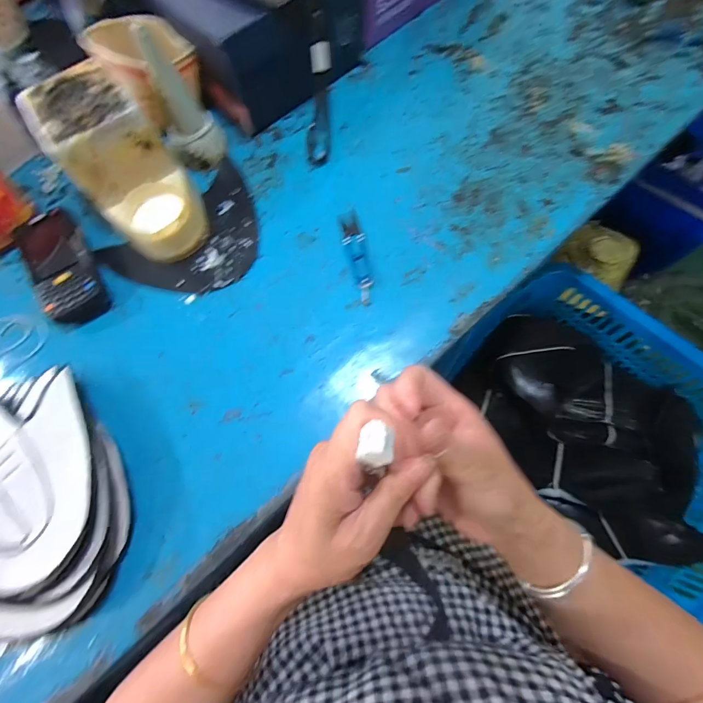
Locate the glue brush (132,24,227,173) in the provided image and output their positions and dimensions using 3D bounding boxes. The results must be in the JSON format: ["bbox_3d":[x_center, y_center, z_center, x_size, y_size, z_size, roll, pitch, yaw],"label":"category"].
[{"bbox_3d":[-0.199,-0.282,0.424,0.067,0.131,0.053,-27,71,-7],"label":"glue brush"}]

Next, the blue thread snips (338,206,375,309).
[{"bbox_3d":[0.008,-0.111,0.418,0.023,0.007,0.123,-13,70,-2],"label":"blue thread snips"}]

